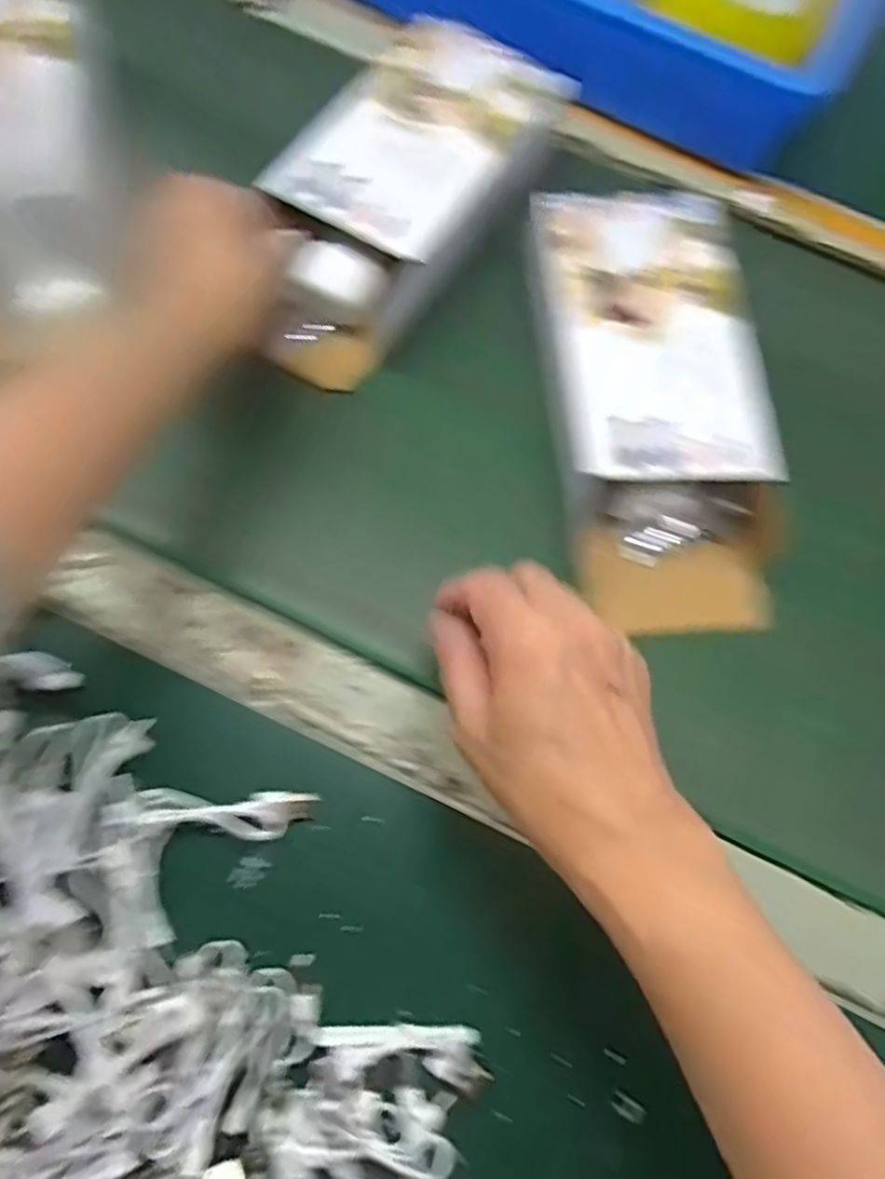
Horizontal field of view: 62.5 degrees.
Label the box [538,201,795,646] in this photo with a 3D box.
[{"bbox_3d":[0.118,-0.105,0.412,0.117,0.055,0.252,-5,71,-2],"label":"box"}]

